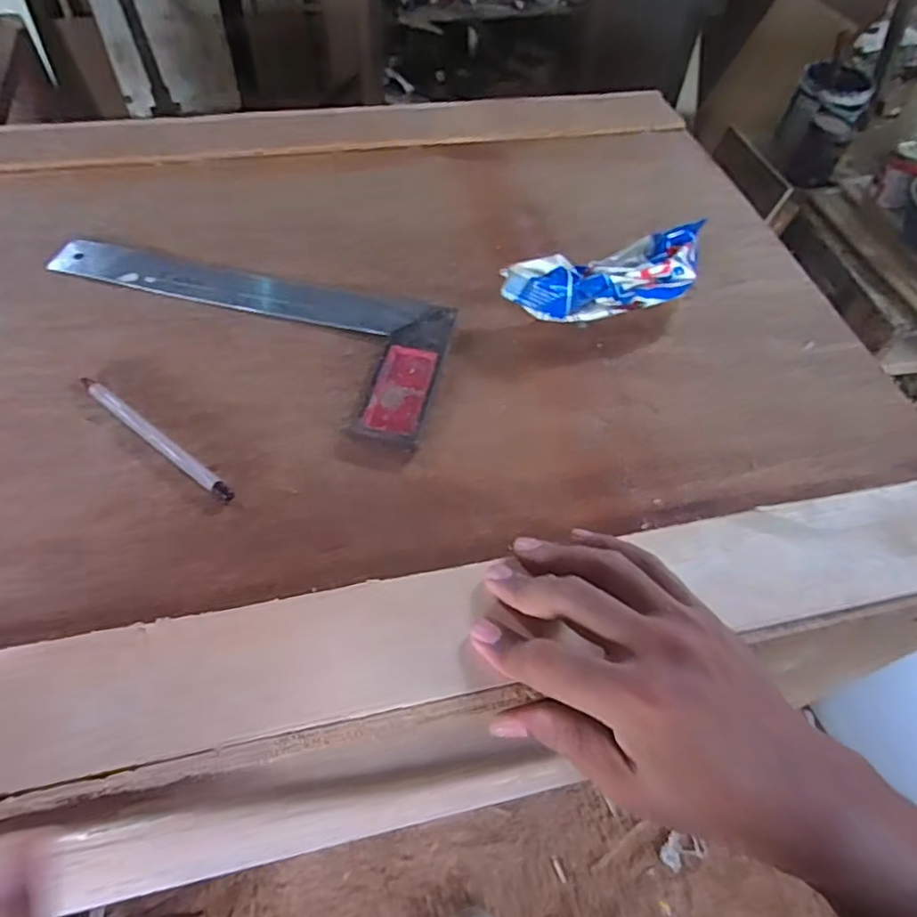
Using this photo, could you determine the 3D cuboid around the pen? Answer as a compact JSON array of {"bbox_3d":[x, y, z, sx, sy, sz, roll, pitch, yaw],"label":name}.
[{"bbox_3d":[-0.181,-0.013,0.369,0.130,0.009,0.008,33,59,18],"label":"pen"}]

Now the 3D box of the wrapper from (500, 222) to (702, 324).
[{"bbox_3d":[0.111,-0.134,0.456,0.164,0.039,0.055,-17,58,-15],"label":"wrapper"}]

